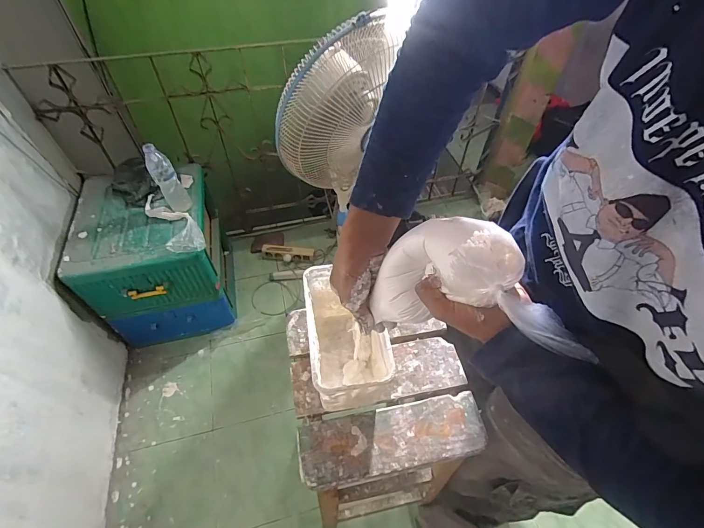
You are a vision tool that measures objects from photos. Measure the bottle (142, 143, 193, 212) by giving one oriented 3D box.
[{"bbox_3d":[-0.561,-0.267,1.099,0.072,0.209,0.059,-26,57,-19],"label":"bottle"}]

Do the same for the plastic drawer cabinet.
[{"bbox_3d":[-0.689,-0.027,1.336,0.393,0.489,0.454,-12,53,-10],"label":"plastic drawer cabinet"}]

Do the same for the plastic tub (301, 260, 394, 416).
[{"bbox_3d":[-0.007,0.125,0.583,0.114,0.150,0.194,-8,53,-7],"label":"plastic tub"}]

